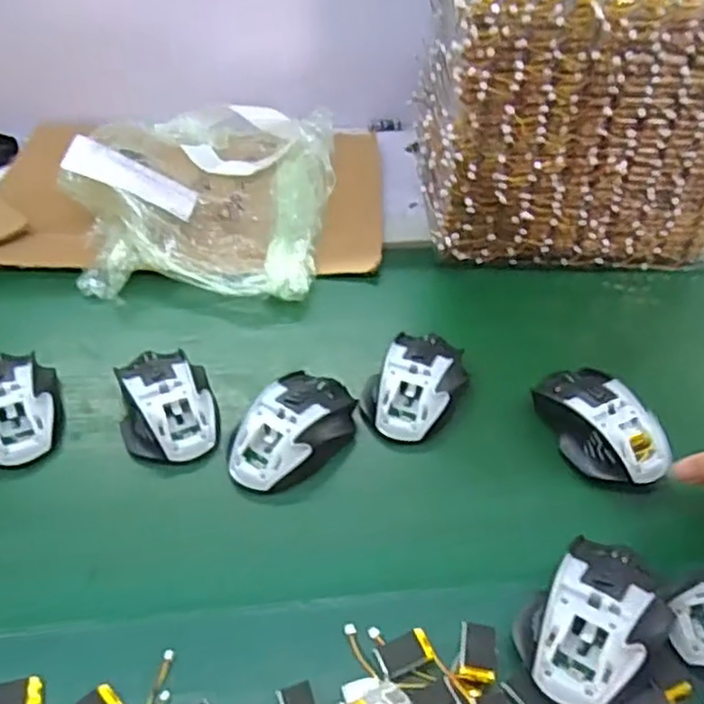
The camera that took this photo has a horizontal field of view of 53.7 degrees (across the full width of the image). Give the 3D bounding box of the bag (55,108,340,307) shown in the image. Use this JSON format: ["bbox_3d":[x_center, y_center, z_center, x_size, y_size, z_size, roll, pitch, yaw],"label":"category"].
[{"bbox_3d":[-0.159,-0.198,0.764,0.283,0.080,0.355,-3,43,-4],"label":"bag"}]

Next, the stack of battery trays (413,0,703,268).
[{"bbox_3d":[0.227,-0.260,0.721,0.312,0.264,0.223,-2,43,-3],"label":"stack of battery trays"}]

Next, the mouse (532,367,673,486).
[{"bbox_3d":[0.191,0.054,0.540,0.068,0.038,0.115,-23,48,-23],"label":"mouse"}]

